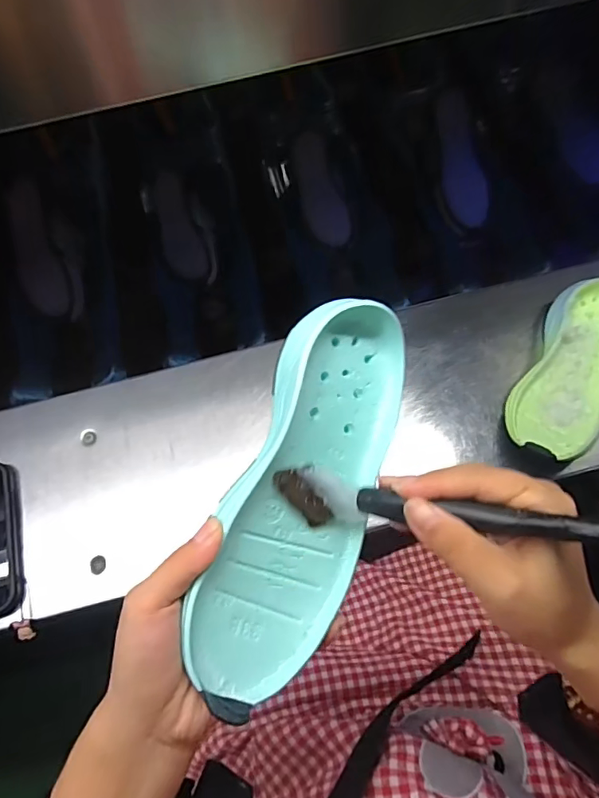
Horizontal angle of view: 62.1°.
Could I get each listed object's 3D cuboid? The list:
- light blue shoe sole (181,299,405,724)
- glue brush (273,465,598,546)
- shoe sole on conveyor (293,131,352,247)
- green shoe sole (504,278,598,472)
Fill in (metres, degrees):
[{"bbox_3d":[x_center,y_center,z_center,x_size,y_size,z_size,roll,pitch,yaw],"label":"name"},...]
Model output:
[{"bbox_3d":[0.002,0.050,0.290,0.088,0.042,0.228,26,73,-20],"label":"light blue shoe sole"},{"bbox_3d":[0.065,0.054,0.248,0.159,0.047,0.026,-2,61,36],"label":"glue brush"},{"bbox_3d":[0.027,-0.293,0.695,0.055,0.014,0.169,-18,79,10],"label":"shoe sole on conveyor"},{"bbox_3d":[0.290,-0.027,0.533,0.092,0.044,0.217,28,71,12],"label":"green shoe sole"}]

